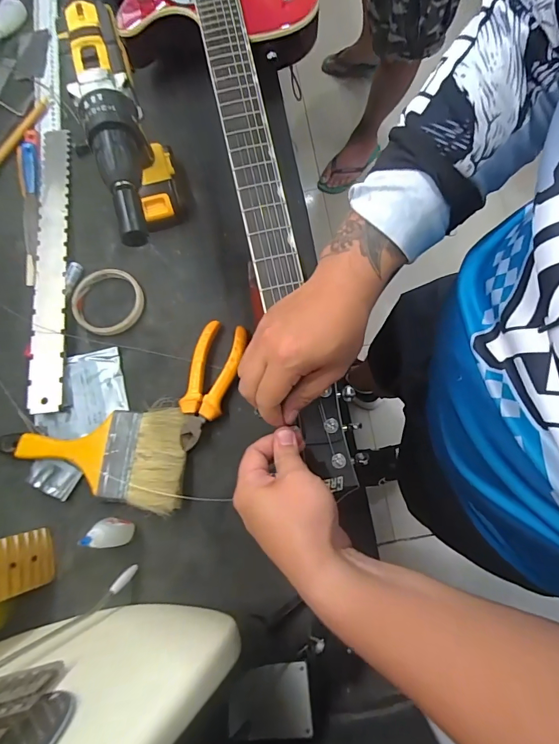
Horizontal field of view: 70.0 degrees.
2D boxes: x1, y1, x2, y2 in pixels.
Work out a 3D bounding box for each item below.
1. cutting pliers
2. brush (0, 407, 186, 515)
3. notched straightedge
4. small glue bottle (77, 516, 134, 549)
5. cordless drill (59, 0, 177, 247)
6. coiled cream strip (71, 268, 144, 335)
[{"bbox_3d":[-0.083,0.014,0.467,0.052,0.025,0.149,16,78,5],"label":"cutting pliers"},{"bbox_3d":[-0.208,0.101,0.445,0.205,0.024,0.108,-4,76,0],"label":"brush"},{"bbox_3d":[-0.293,-0.148,0.510,0.040,0.006,0.403,-6,73,-6],"label":"notched straightedge"},{"bbox_3d":[-0.170,0.162,0.401,0.024,0.081,0.028,-15,77,-2],"label":"small glue bottle"},{"bbox_3d":[-0.144,-0.202,0.428,0.065,0.202,0.229,-20,77,-3],"label":"cordless drill"},{"bbox_3d":[-0.215,-0.089,0.502,0.086,0.008,0.086,-4,76,1],"label":"coiled cream strip"}]

